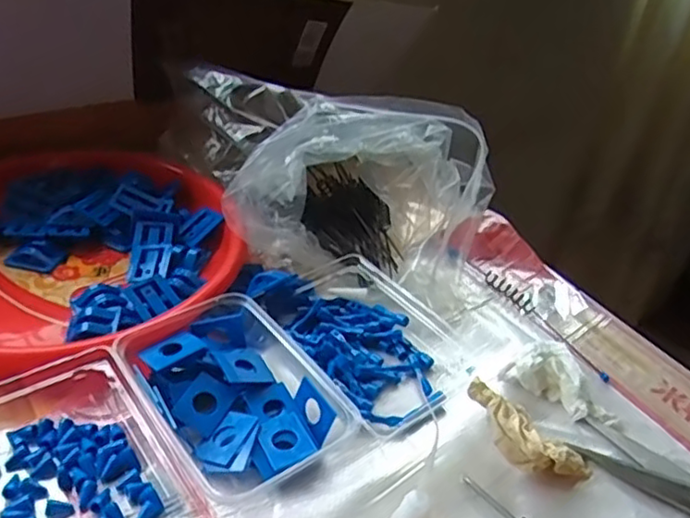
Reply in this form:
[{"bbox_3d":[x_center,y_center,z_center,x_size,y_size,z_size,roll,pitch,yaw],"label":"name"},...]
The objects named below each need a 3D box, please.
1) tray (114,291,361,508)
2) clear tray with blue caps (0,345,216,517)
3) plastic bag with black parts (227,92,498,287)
[{"bbox_3d":[-0.081,0.089,0.456,0.115,0.036,0.152,-27,48,-37],"label":"tray"},{"bbox_3d":[-0.176,0.128,0.396,0.122,0.031,0.164,-22,45,-34],"label":"clear tray with blue caps"},{"bbox_3d":[0.019,-0.067,0.600,0.195,0.116,0.172,22,39,20],"label":"plastic bag with black parts"}]

